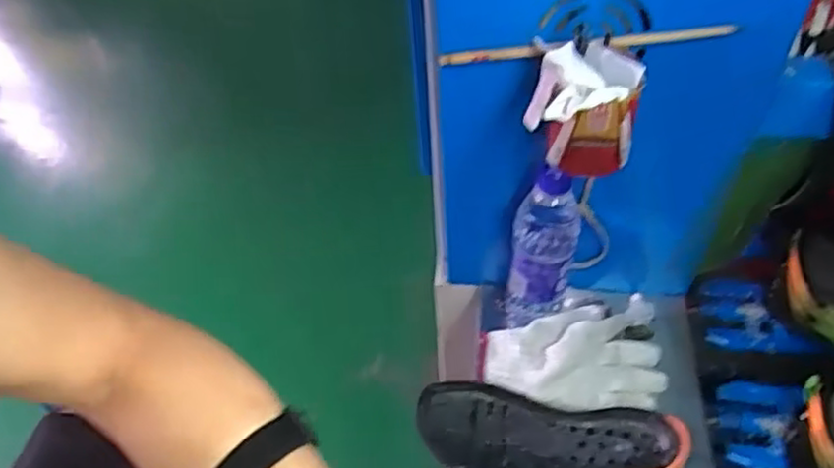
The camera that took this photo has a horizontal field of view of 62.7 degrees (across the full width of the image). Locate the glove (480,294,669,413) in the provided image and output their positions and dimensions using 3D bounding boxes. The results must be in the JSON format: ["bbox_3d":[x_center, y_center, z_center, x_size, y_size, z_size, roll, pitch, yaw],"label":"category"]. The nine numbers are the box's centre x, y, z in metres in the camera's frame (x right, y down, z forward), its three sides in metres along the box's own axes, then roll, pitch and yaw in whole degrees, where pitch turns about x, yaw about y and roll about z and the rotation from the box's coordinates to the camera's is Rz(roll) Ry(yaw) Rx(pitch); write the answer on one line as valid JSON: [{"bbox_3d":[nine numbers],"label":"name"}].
[{"bbox_3d":[0.172,0.127,0.708,0.202,0.035,0.111,-15,51,-9],"label":"glove"}]

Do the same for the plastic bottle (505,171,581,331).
[{"bbox_3d":[0.126,0.016,0.690,0.061,0.217,0.053,3,50,6],"label":"plastic bottle"}]

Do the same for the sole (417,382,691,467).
[{"bbox_3d":[0.123,0.205,0.660,0.248,0.047,0.098,7,51,9],"label":"sole"}]

